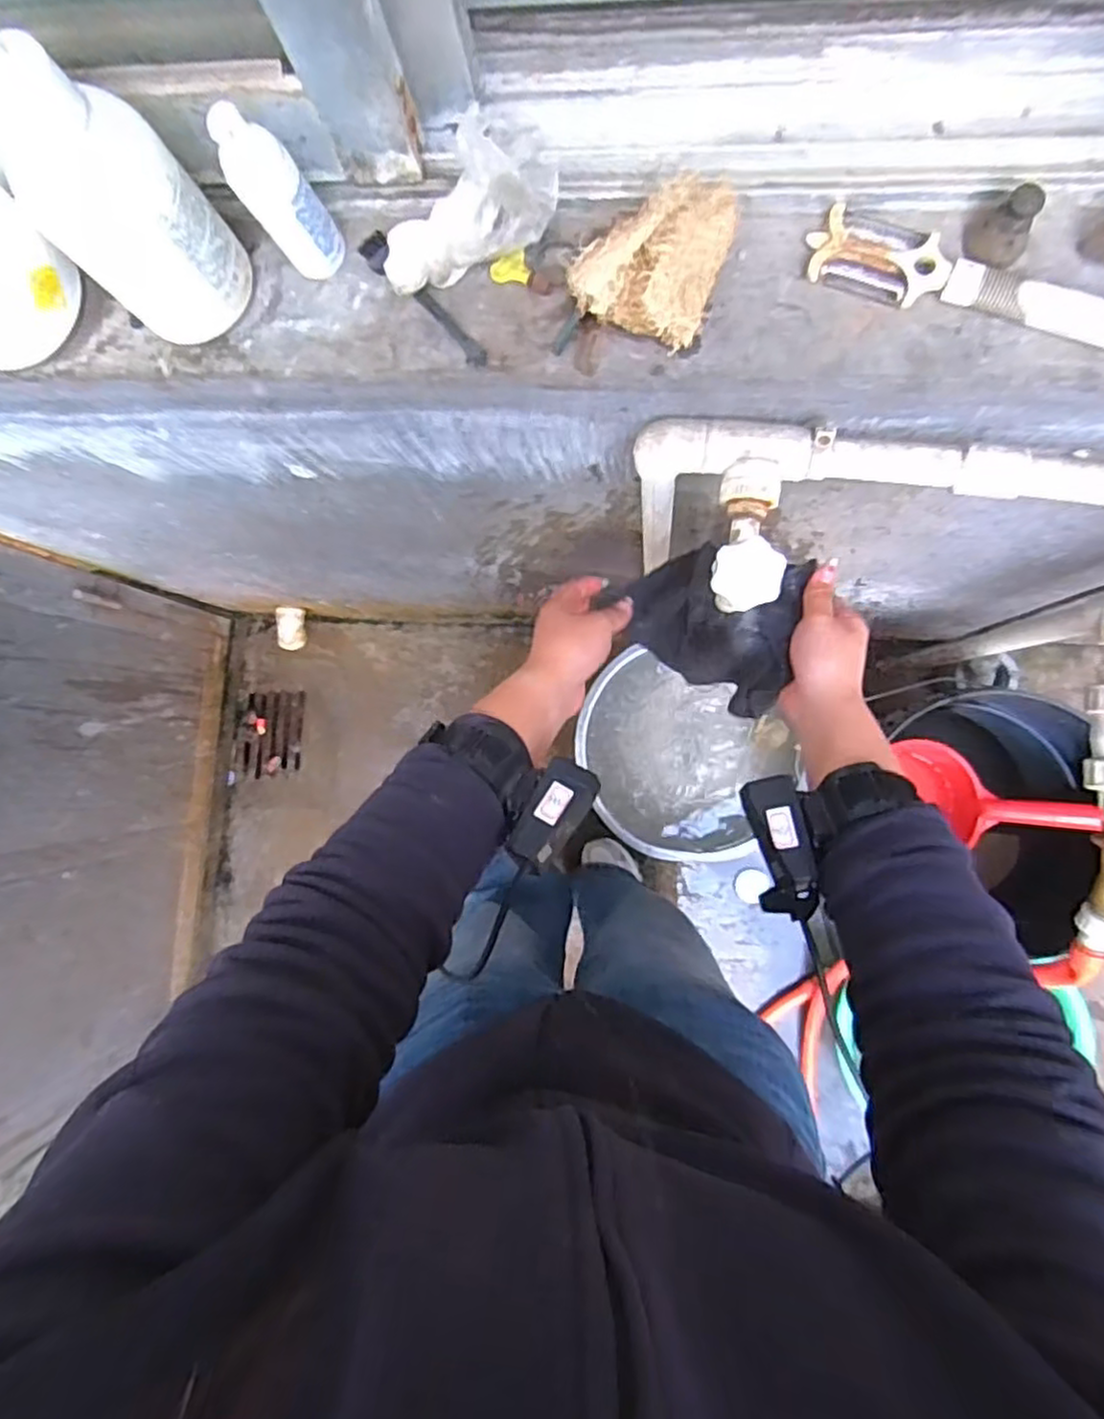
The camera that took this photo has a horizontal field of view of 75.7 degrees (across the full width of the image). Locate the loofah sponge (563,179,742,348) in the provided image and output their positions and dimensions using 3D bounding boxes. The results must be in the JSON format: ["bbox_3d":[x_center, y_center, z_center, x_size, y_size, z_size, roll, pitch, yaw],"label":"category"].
[{"bbox_3d":[0.060,-0.269,0.418,0.082,0.044,0.093,20,91,6],"label":"loofah sponge"}]

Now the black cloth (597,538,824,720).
[{"bbox_3d":[0.125,-0.073,0.616,0.151,0.097,0.119,17,90,6],"label":"black cloth"}]

